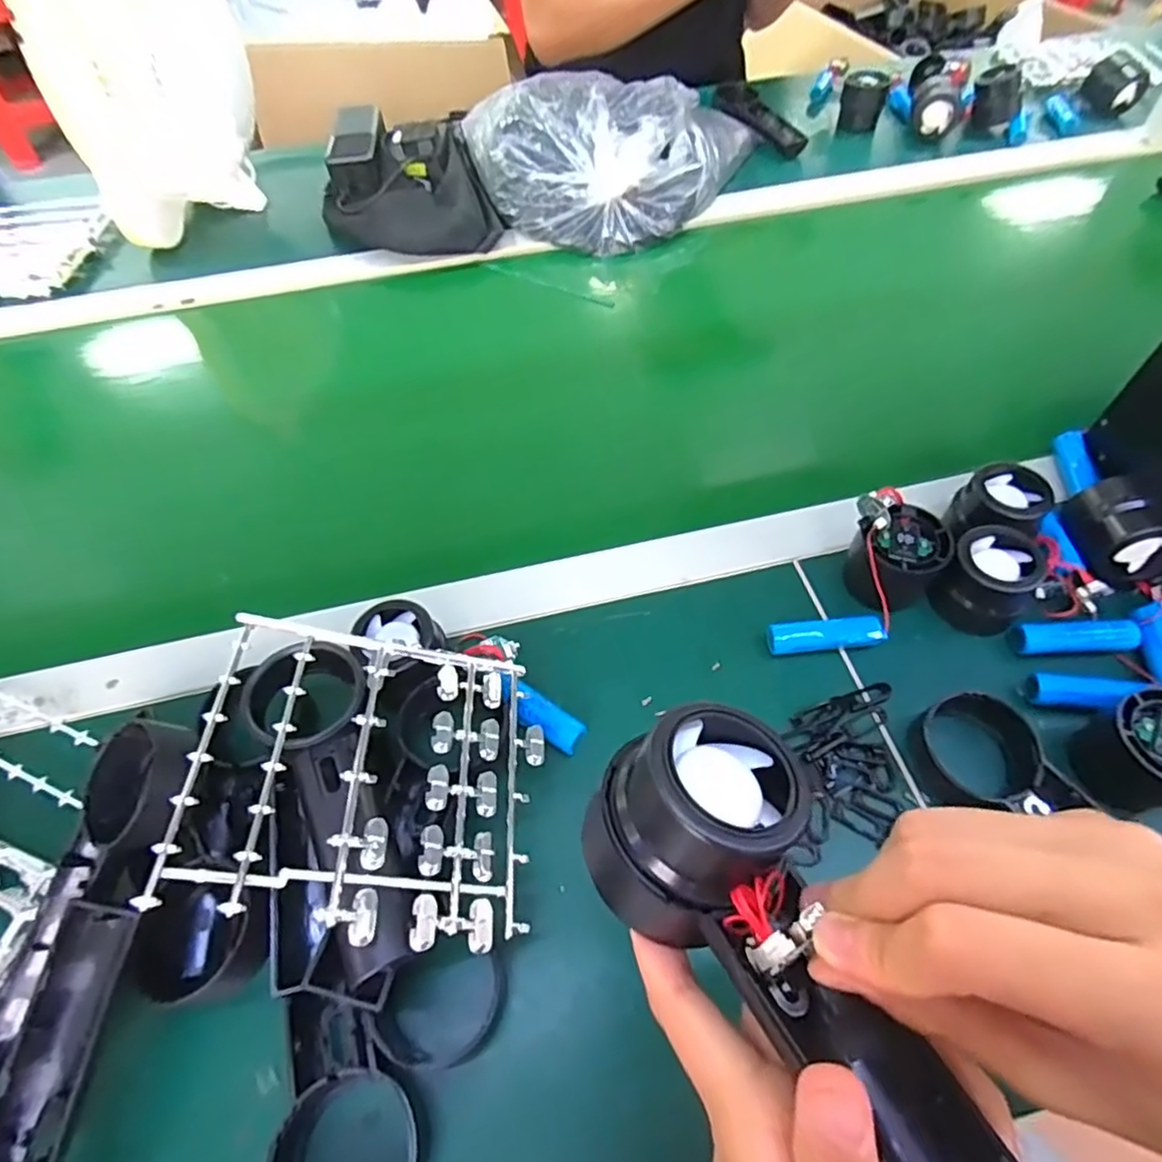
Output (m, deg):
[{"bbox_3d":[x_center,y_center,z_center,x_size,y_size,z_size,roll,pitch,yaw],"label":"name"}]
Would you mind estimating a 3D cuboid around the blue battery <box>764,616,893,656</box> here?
[{"bbox_3d":[0.151,0.036,0.409,0.071,0.020,0.020,-7,57,-3],"label":"blue battery"}]

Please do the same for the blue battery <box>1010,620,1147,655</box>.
[{"bbox_3d":[0.297,0.034,0.395,0.070,0.014,0.018,-1,57,1],"label":"blue battery"}]

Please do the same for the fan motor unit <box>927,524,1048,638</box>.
[{"bbox_3d":[0.249,0.001,0.403,0.050,0.046,0.052,-1,57,1],"label":"fan motor unit"}]

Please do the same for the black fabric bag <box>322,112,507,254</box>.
[{"bbox_3d":[-0.190,-0.412,0.710,0.173,0.047,0.211,-17,58,-10],"label":"black fabric bag"}]

